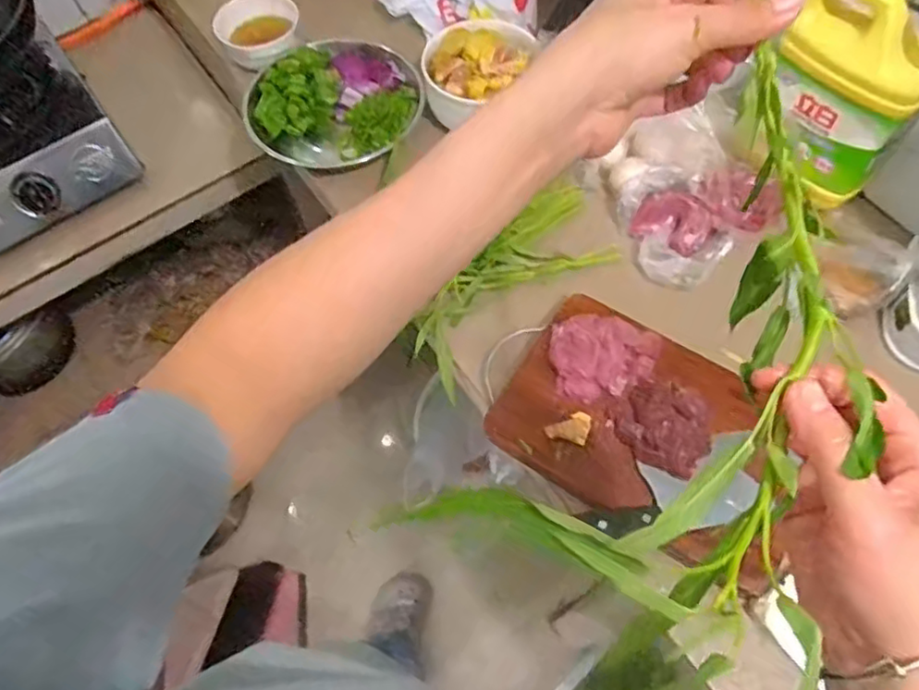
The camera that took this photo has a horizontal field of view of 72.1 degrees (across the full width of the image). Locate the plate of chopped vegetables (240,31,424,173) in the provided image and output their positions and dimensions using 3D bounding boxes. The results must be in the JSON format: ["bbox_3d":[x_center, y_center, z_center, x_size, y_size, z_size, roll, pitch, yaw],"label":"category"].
[{"bbox_3d":[-0.162,-0.306,0.807,0.182,0.086,0.195,-2,64,3],"label":"plate of chopped vegetables"}]

